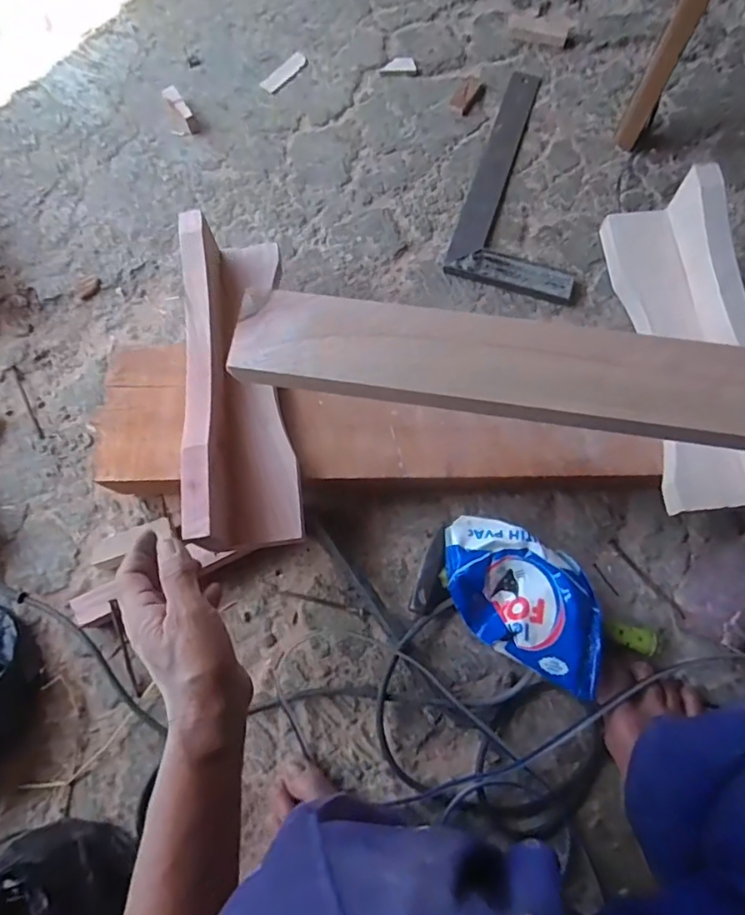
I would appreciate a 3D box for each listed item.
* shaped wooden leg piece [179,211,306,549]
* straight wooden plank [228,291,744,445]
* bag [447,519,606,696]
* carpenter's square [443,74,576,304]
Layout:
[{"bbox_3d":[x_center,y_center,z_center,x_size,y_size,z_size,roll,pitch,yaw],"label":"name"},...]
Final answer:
[{"bbox_3d":[-0.127,-0.080,0.517,0.086,0.067,0.320,-7,73,-1],"label":"shaped wooden leg piece"},{"bbox_3d":[0.117,-0.052,0.336,0.408,0.023,0.059,9,74,6],"label":"straight wooden plank"},{"bbox_3d":[0.145,0.136,0.537,0.177,0.051,0.112,30,76,10],"label":"bag"},{"bbox_3d":[0.215,-0.360,0.708,0.154,0.015,0.338,18,75,6],"label":"carpenter's square"}]

